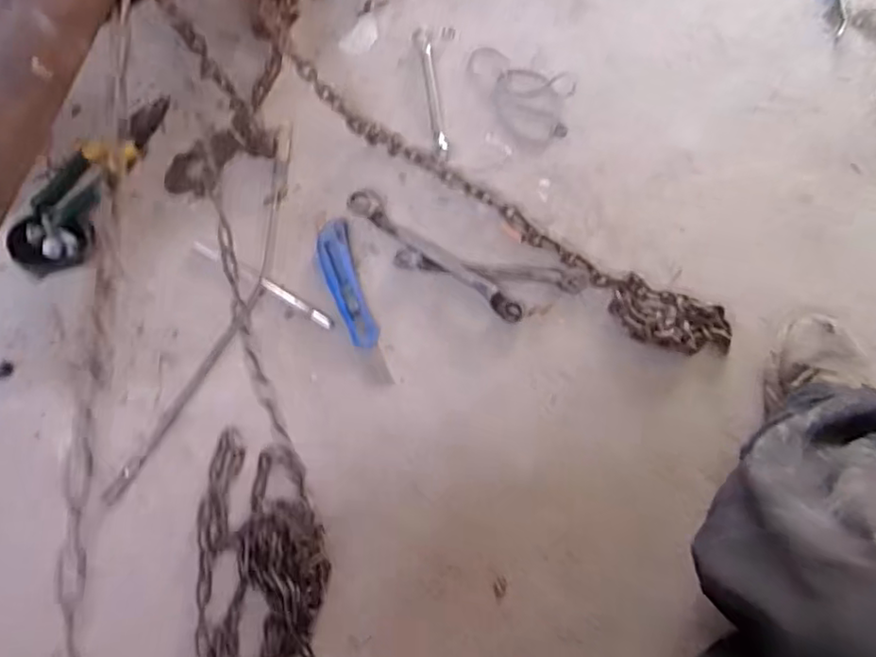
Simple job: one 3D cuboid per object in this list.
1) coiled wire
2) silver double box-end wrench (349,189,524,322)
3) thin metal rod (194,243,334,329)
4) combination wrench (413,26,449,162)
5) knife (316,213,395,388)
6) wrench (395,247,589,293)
[{"bbox_3d":[0.102,-0.302,0.824,0.152,0.014,0.117,23,78,4],"label":"coiled wire"},{"bbox_3d":[-0.002,-0.089,0.752,0.245,0.032,0.031,37,77,4],"label":"silver double box-end wrench"},{"bbox_3d":[-0.205,-0.053,0.733,0.194,0.010,0.013,30,79,6],"label":"thin metal rod"},{"bbox_3d":[-0.007,-0.302,0.811,0.023,0.012,0.183,-8,77,-3],"label":"combination wrench"},{"bbox_3d":[-0.100,-0.033,0.734,0.040,0.012,0.207,-19,78,-5],"label":"knife"},{"bbox_3d":[0.065,-0.071,0.755,0.230,0.019,0.026,6,77,0],"label":"wrench"}]

